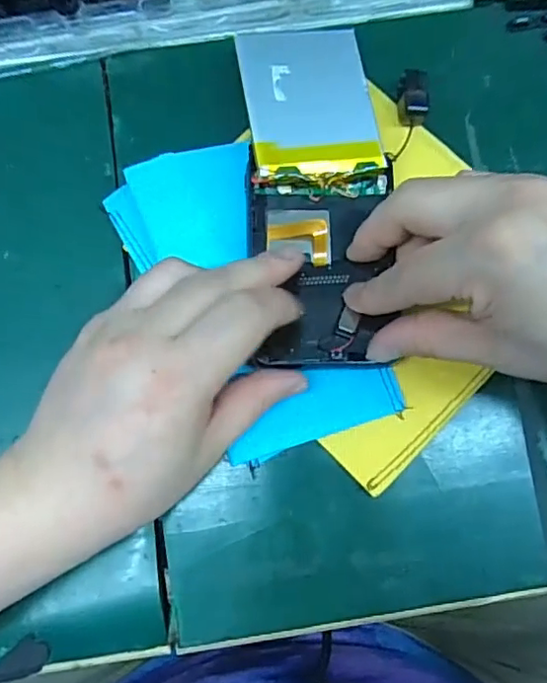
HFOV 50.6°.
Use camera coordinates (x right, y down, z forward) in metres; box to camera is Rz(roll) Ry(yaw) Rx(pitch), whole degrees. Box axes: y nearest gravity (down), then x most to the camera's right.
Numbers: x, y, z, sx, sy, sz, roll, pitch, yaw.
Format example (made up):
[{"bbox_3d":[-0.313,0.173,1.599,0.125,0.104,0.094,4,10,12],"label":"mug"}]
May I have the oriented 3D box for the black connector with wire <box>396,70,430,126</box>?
[{"bbox_3d":[0.071,-0.125,0.296,0.013,0.017,0.027,-2,81,-1],"label":"black connector with wire"}]

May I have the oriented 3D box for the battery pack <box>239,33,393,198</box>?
[{"bbox_3d":[0.017,-0.114,0.289,0.063,0.018,0.085,-5,75,-11],"label":"battery pack"}]

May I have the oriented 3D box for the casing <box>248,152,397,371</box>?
[{"bbox_3d":[0.022,-0.036,0.277,0.068,0.014,0.096,0,81,0],"label":"casing"}]

